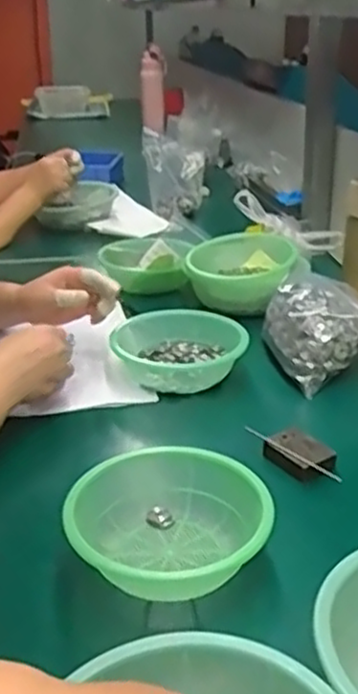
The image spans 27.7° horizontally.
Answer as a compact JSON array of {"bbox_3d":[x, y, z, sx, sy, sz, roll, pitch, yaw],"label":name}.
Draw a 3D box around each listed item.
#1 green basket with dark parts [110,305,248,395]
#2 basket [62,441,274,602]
[{"bbox_3d":[-0.002,0.002,0.911,0.159,0.052,0.134,-5,25,-10],"label":"green basket with dark parts"},{"bbox_3d":[-0.008,0.153,0.601,0.159,0.070,0.151,-2,25,-3],"label":"basket"}]

